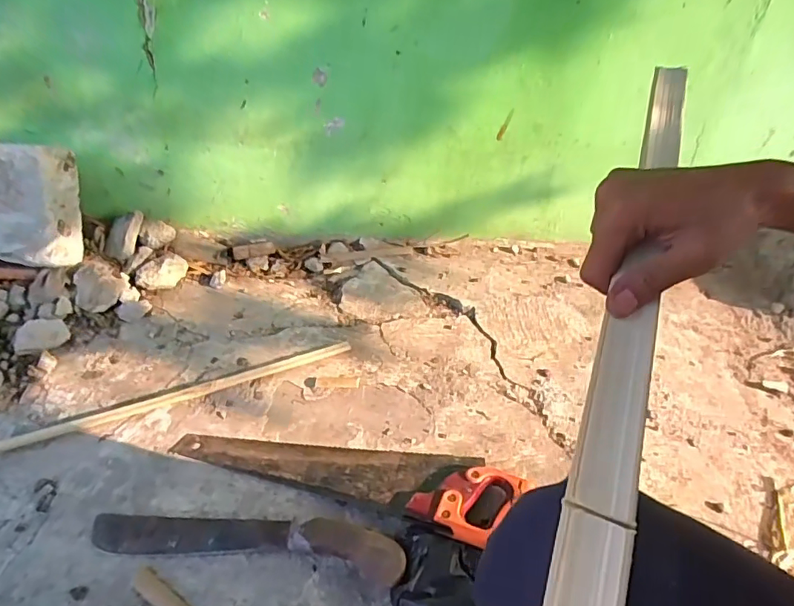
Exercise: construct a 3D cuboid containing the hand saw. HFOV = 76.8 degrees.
[{"bbox_3d":[-0.075,0.223,0.728,0.482,0.041,0.128,15,40,13],"label":"hand saw"}]

